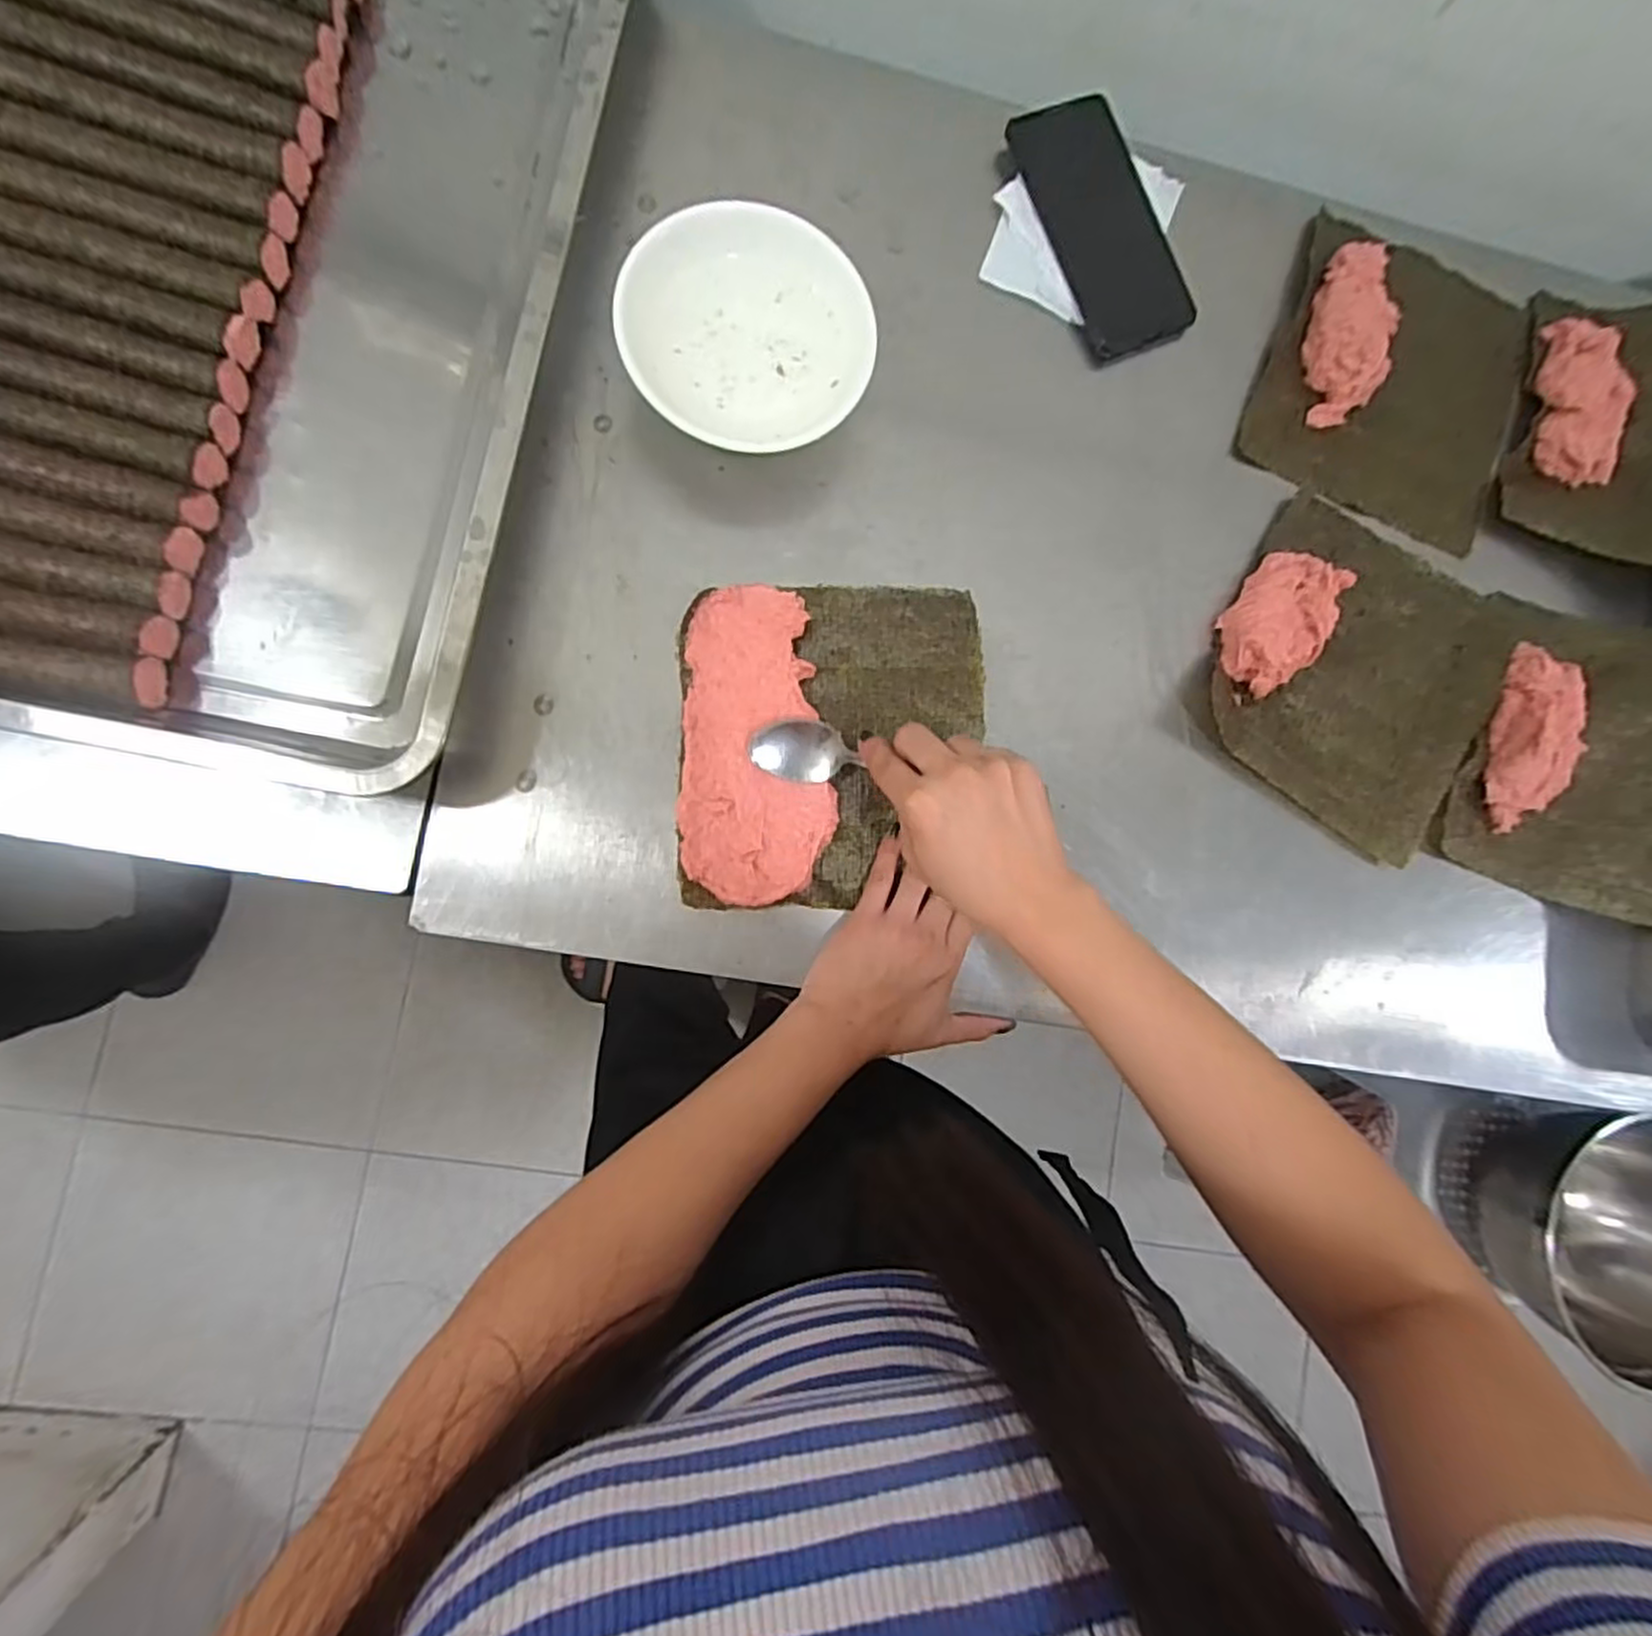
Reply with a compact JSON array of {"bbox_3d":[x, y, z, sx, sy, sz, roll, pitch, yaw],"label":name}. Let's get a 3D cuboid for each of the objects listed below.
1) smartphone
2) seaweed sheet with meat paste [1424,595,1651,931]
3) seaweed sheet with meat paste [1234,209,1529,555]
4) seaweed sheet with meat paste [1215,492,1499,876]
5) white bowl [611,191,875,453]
[{"bbox_3d":[0.188,-0.400,0.505,0.078,0.014,0.167,-24,89,-8],"label":"smartphone"},{"bbox_3d":[0.531,-0.044,0.505,0.183,0.054,0.208,22,84,-5],"label":"seaweed sheet with meat paste"},{"bbox_3d":[0.405,-0.311,0.518,0.183,0.027,0.199,22,84,-5],"label":"seaweed sheet with meat paste"},{"bbox_3d":[0.355,-0.102,0.497,0.186,0.031,0.204,33,83,-4],"label":"seaweed sheet with meat paste"},{"bbox_3d":[-0.045,-0.284,0.447,0.144,0.052,0.139,0,86,-7],"label":"white bowl"}]

